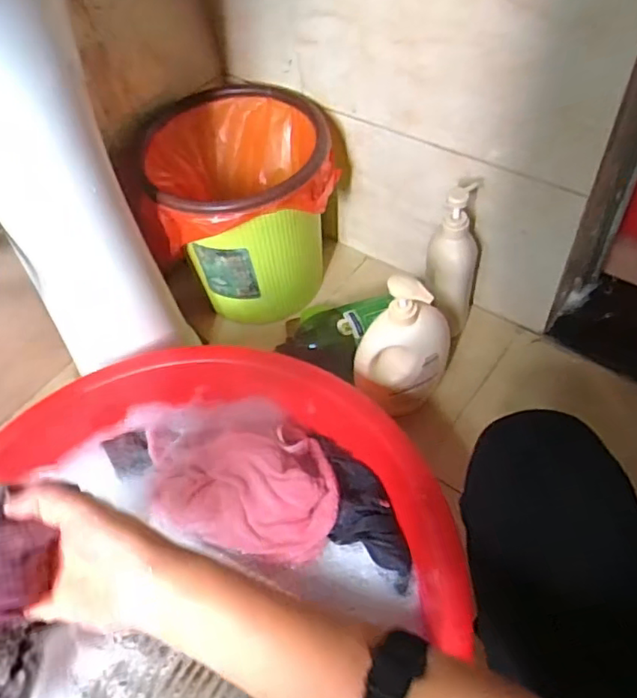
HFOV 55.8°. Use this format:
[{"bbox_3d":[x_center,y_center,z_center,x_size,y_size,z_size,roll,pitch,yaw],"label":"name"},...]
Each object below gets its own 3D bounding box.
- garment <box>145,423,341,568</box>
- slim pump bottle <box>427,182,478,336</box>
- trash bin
[{"bbox_3d":[-0.097,0.158,0.716,0.234,0.058,0.164,-1,53,5],"label":"garment"},{"bbox_3d":[0.196,-0.127,0.872,0.069,0.251,0.076,10,55,13],"label":"slim pump bottle"},{"bbox_3d":[-0.115,-0.201,0.952,0.264,0.297,0.259,-14,53,-5],"label":"trash bin"}]

